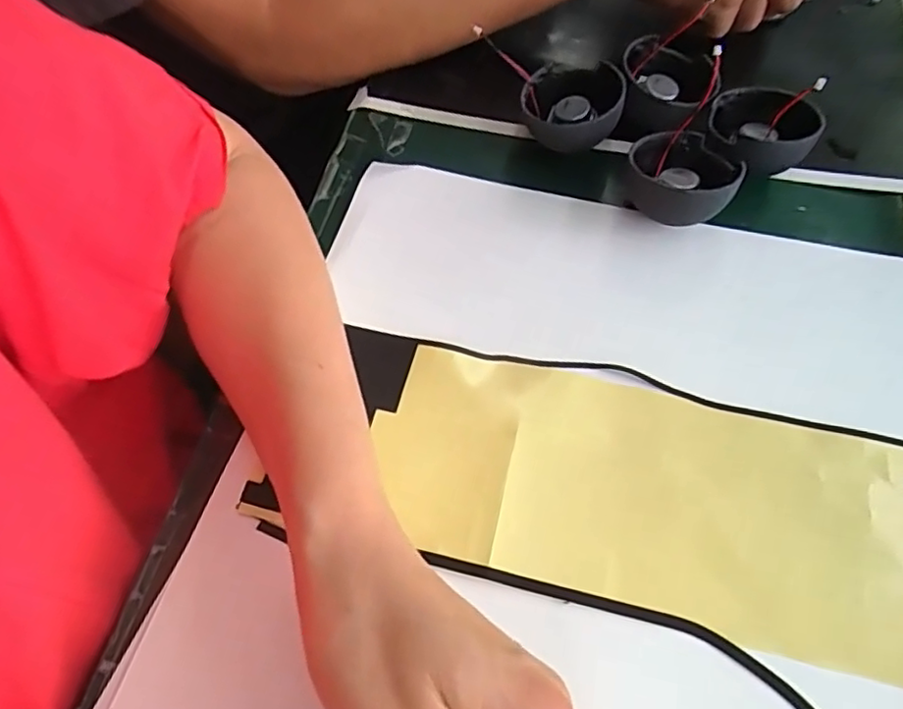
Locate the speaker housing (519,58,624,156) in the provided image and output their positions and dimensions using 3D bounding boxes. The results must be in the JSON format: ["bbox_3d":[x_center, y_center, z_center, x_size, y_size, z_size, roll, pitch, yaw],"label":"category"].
[{"bbox_3d":[0.074,-0.152,0.386,0.058,0.039,0.060,13,62,8],"label":"speaker housing"}]

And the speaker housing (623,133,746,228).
[{"bbox_3d":[0.130,-0.101,0.359,0.059,0.039,0.054,14,62,9],"label":"speaker housing"}]

